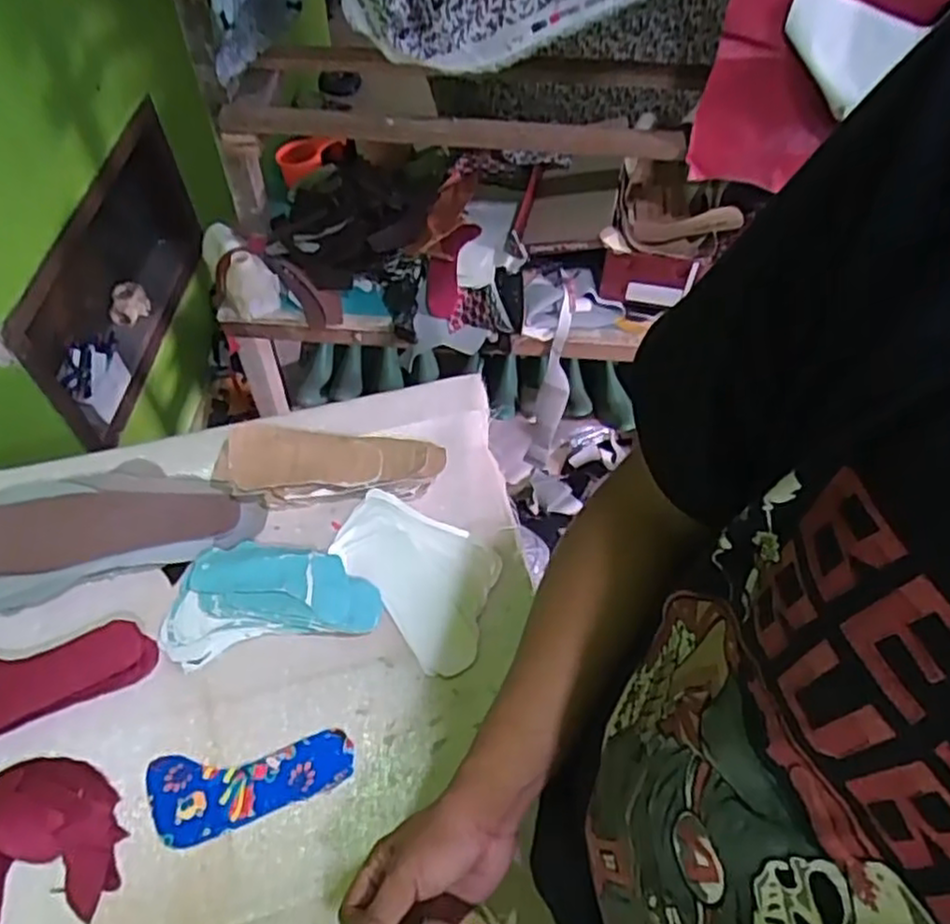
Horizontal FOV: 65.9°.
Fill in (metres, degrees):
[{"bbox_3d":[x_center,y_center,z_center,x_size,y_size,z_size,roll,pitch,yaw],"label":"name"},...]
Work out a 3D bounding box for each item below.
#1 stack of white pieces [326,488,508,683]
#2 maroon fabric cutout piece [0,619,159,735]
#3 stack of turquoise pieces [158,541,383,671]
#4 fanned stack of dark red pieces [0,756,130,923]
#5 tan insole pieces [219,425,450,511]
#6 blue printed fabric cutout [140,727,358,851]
[{"bbox_3d":[-0.052,0.114,0.773,0.127,0.026,0.199,-35,63,-21],"label":"stack of white pieces"},{"bbox_3d":[-0.406,0.209,0.689,0.194,0.041,0.082,-10,57,-7],"label":"maroon fabric cutout piece"},{"bbox_3d":[-0.209,0.133,0.747,0.208,0.037,0.109,-10,57,-7],"label":"stack of turquoise pieces"},{"bbox_3d":[-0.384,0.332,0.621,0.158,0.032,0.155,9,57,6],"label":"fanned stack of dark red pieces"},{"bbox_3d":[-0.160,0.005,0.808,0.247,0.042,0.082,3,56,2],"label":"tan insole pieces"},{"bbox_3d":[-0.200,0.292,0.660,0.178,0.004,0.073,-7,59,-7],"label":"blue printed fabric cutout"}]

